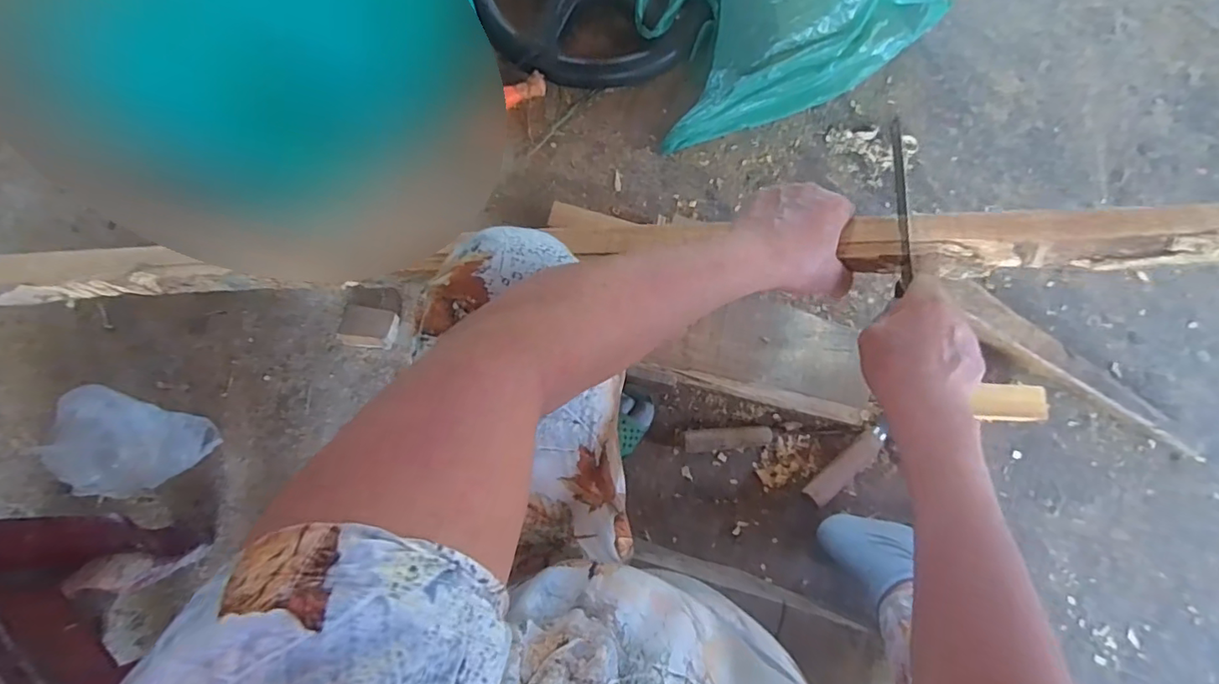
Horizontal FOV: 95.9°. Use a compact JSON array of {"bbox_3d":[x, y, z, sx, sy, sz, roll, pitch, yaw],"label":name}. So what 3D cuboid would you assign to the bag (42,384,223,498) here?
[{"bbox_3d":[-0.527,0.114,0.612,0.078,0.141,0.110,0,76,-3],"label":"bag"}]

